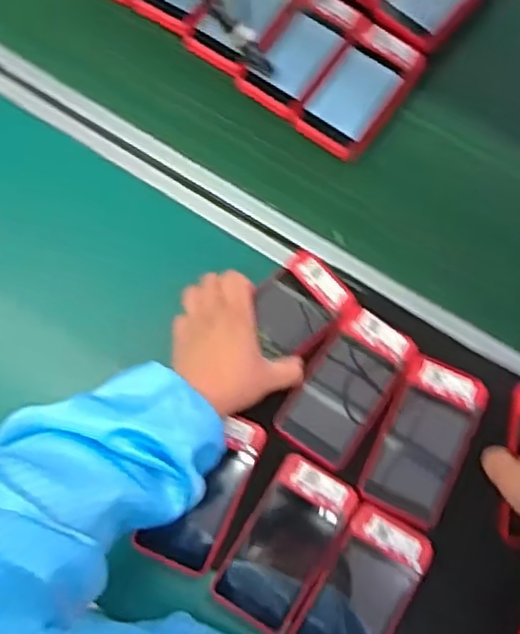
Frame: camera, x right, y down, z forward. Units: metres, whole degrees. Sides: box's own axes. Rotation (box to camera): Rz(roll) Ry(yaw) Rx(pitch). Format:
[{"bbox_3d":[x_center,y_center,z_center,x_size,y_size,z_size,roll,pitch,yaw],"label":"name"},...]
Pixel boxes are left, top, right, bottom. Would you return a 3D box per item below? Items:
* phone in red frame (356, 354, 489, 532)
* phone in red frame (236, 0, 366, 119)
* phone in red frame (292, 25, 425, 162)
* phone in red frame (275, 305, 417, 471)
[{"bbox_3d":[0.127,0.094,0.551,0.065,0.008,0.122,25,77,7],"label":"phone in red frame"},{"bbox_3d":[0.037,-0.237,0.641,0.063,0.024,0.114,35,78,9],"label":"phone in red frame"},{"bbox_3d":[0.090,-0.200,0.637,0.067,0.019,0.120,34,78,9],"label":"phone in red frame"},{"bbox_3d":[0.069,0.054,0.562,0.064,0.008,0.118,32,78,9],"label":"phone in red frame"}]

